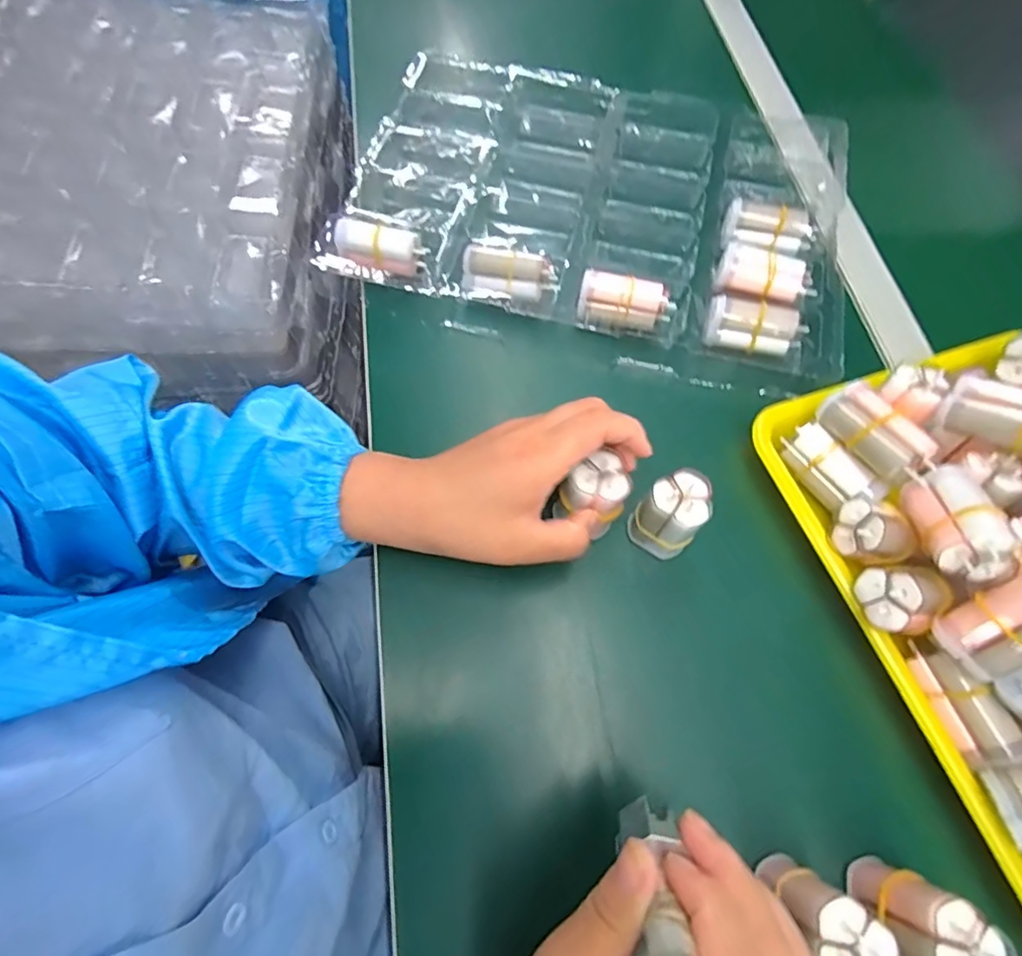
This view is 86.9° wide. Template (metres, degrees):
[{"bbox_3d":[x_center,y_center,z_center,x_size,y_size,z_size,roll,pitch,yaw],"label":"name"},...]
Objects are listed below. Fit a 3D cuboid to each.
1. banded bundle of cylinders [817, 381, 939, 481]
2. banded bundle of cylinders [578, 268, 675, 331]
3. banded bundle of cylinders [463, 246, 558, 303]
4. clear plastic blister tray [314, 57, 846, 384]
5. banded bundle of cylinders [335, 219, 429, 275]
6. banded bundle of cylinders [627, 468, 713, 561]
[{"bbox_3d":[0.224,-0.028,0.332,0.028,0.029,0.066,-22,69,-11],"label":"banded bundle of cylinders"},{"bbox_3d":[0.087,-0.131,0.408,0.069,0.028,0.036,7,67,1],"label":"banded bundle of cylinders"},{"bbox_3d":[-0.001,-0.159,0.415,0.071,0.030,0.028,17,67,5],"label":"banded bundle of cylinders"},{"bbox_3d":[0.080,-0.249,0.468,0.407,0.043,0.304,13,67,3],"label":"clear plastic blister tray"},{"bbox_3d":[-0.104,-0.179,0.426,0.065,0.027,0.029,14,67,4],"label":"banded bundle of cylinders"},{"bbox_3d":[0.099,0.022,0.334,0.036,0.061,0.033,1,67,-2],"label":"banded bundle of cylinders"}]

